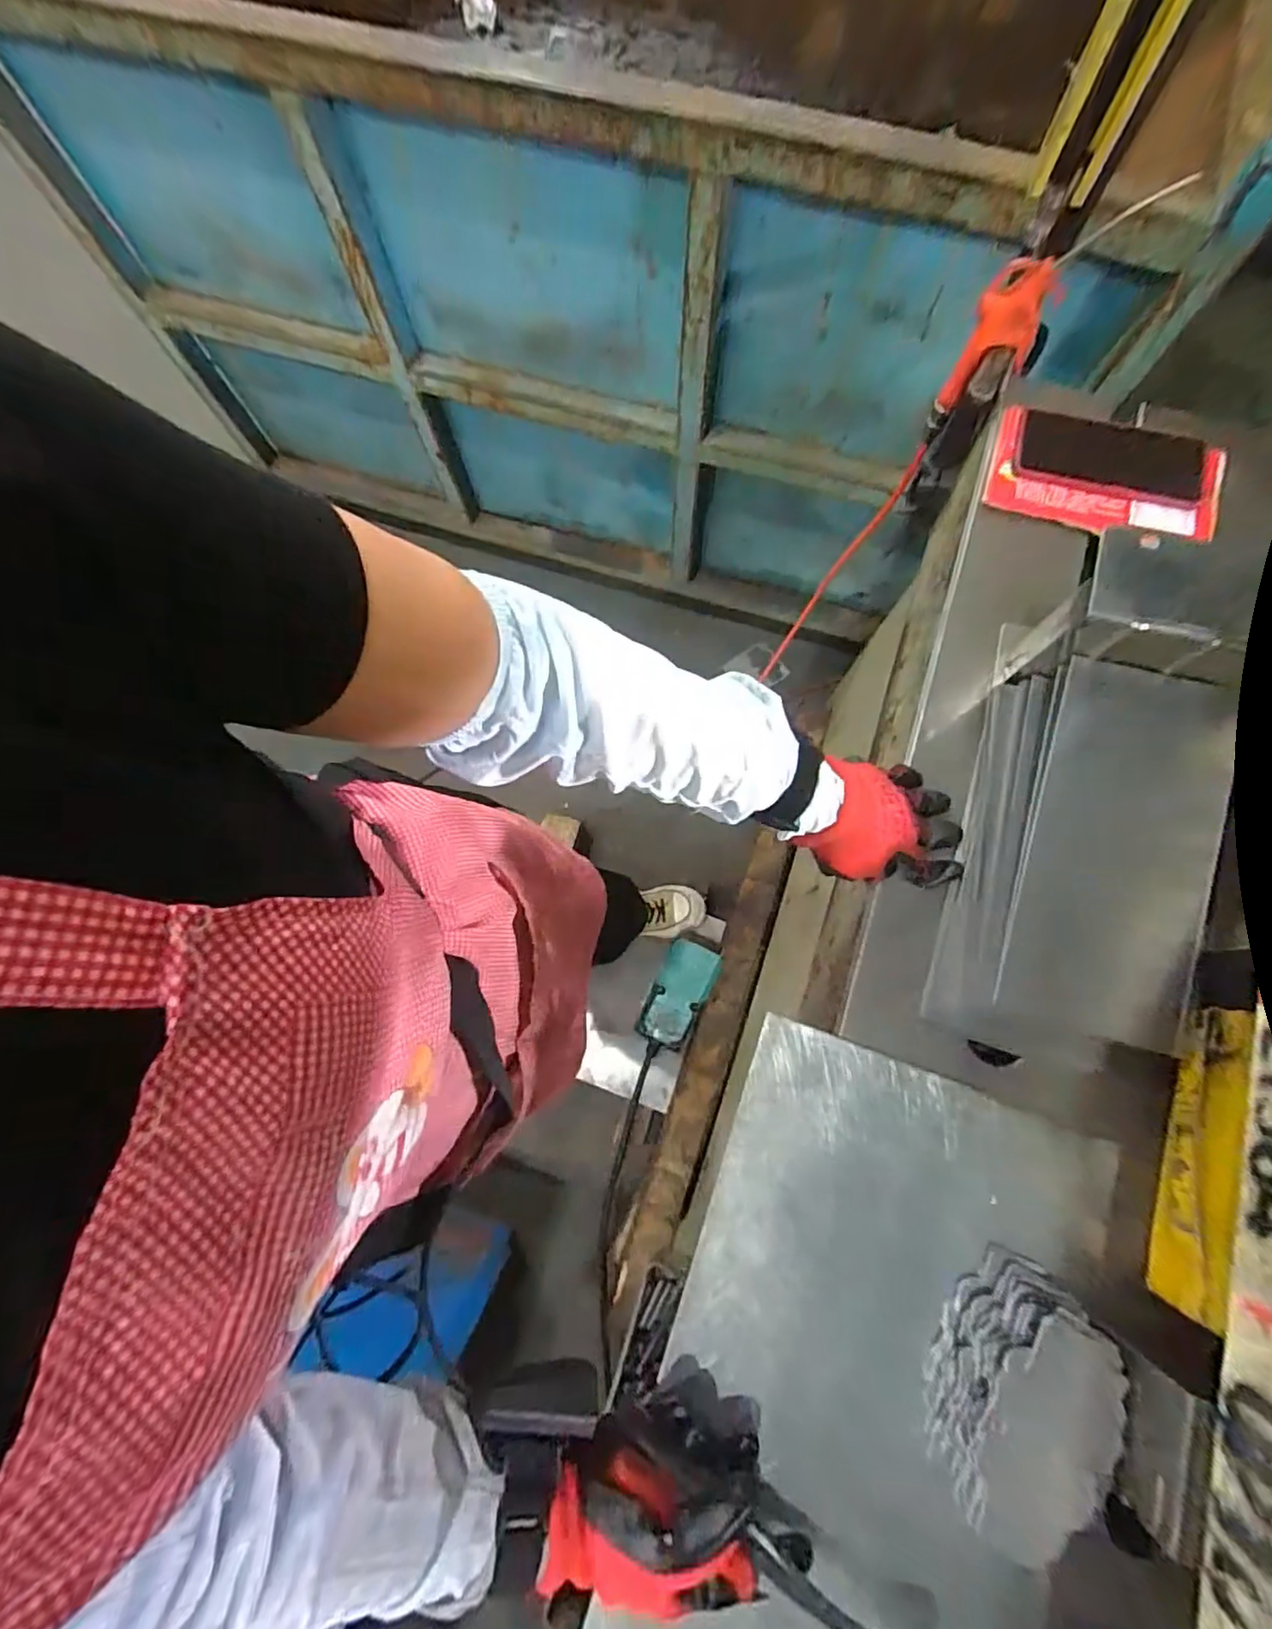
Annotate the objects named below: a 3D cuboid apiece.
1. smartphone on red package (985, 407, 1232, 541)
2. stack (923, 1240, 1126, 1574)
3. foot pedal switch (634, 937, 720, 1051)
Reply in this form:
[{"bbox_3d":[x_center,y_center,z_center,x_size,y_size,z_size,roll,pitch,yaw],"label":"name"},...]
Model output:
[{"bbox_3d":[0.432,-0.313,0.577,0.201,0.029,0.125,13,76,5],"label":"smartphone on red package"},{"bbox_3d":[0.236,0.362,0.384,0.091,0.056,0.143,39,79,10],"label":"stack"},{"bbox_3d":[0.080,0.344,1.178,0.102,0.114,0.201,24,77,7],"label":"foot pedal switch"}]

